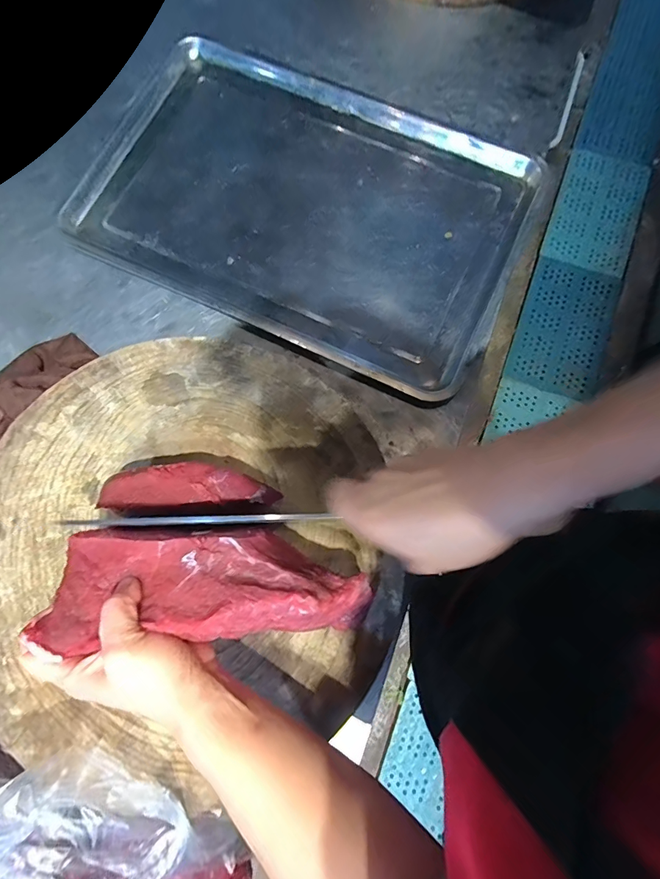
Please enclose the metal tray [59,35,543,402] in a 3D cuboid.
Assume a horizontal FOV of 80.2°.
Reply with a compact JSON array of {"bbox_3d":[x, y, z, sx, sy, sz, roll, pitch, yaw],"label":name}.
[{"bbox_3d":[-0.037,-0.328,0.543,0.575,0.021,0.385,25,80,6],"label":"metal tray"}]

